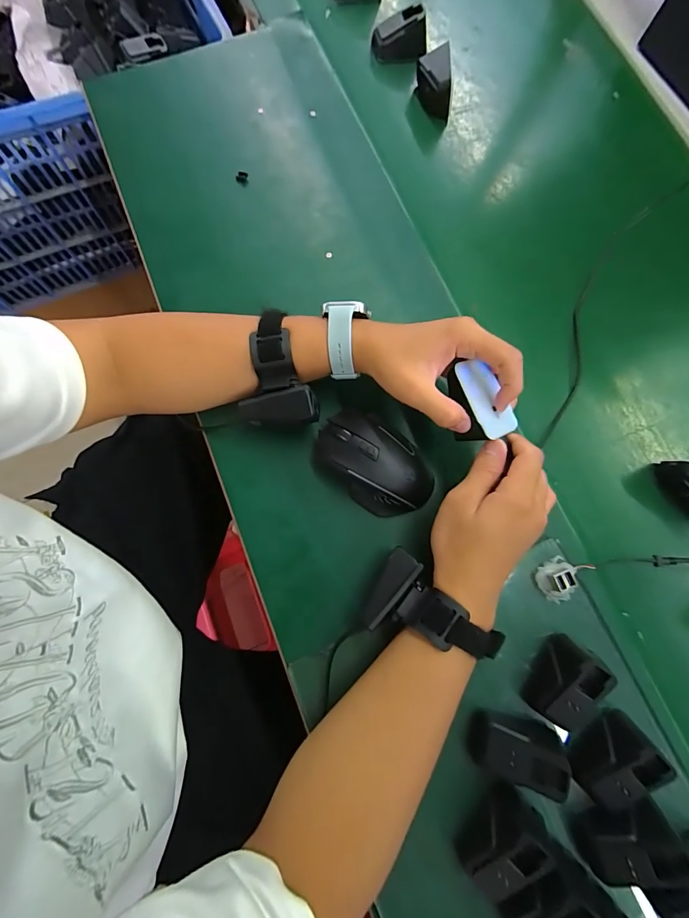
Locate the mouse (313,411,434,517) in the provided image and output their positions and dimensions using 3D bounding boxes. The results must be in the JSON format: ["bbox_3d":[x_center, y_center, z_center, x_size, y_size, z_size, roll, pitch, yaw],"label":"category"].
[{"bbox_3d":[0.027,0.003,0.362,0.112,0.040,0.071,43,79,8],"label":"mouse"}]

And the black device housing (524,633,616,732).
[{"bbox_3d":[0.183,0.185,0.318,0.034,0.046,0.064,33,78,6],"label":"black device housing"}]

